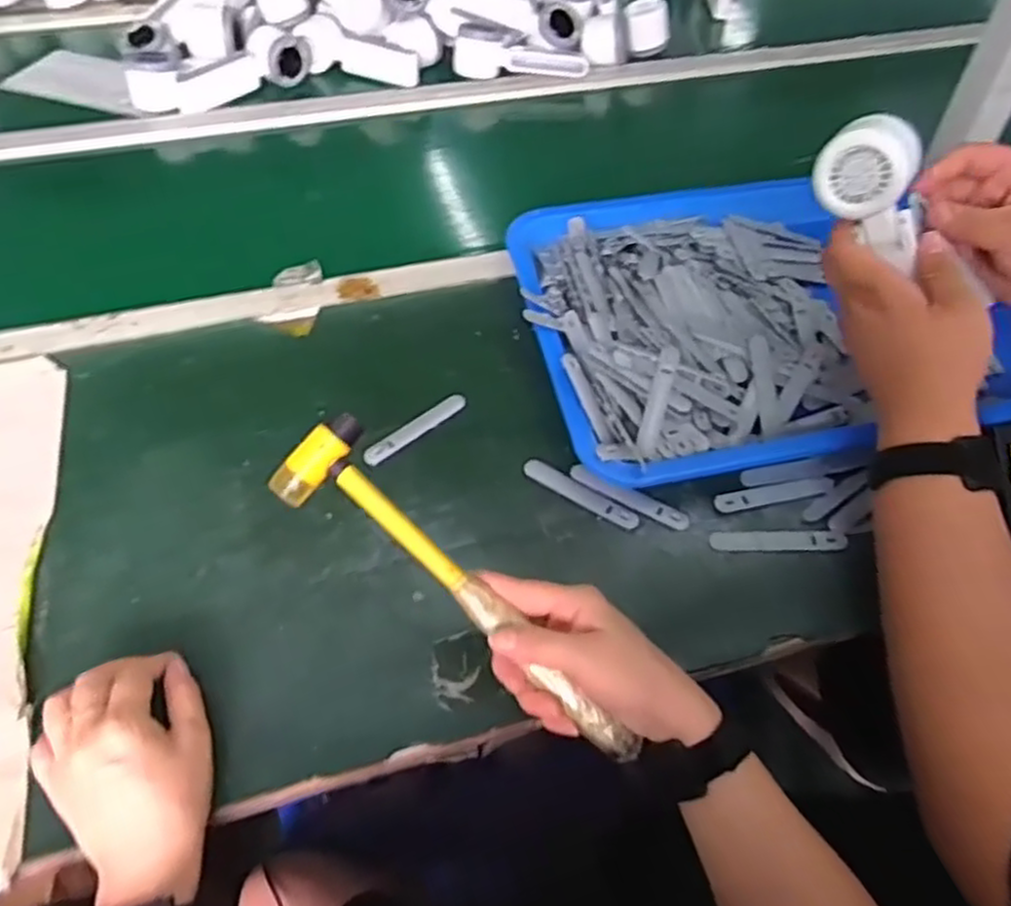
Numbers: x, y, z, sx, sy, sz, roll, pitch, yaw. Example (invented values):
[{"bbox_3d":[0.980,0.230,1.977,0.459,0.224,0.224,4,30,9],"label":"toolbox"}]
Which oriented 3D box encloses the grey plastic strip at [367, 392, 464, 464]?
[{"bbox_3d":[-0.072,-0.020,0.598,0.096,0.004,0.016,-35,74,-23],"label":"grey plastic strip"}]

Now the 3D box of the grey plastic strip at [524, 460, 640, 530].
[{"bbox_3d":[0.055,0.031,0.558,0.094,0.004,0.015,28,56,20],"label":"grey plastic strip"}]

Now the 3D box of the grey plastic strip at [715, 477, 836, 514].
[{"bbox_3d":[0.202,0.030,0.558,0.090,0.004,0.016,-9,52,-8],"label":"grey plastic strip"}]

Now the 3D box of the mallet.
[{"bbox_3d":[-0.026,0.086,0.446,0.266,0.031,0.054,43,61,4],"label":"mallet"}]

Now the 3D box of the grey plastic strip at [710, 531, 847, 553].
[{"bbox_3d":[0.196,0.064,0.535,0.093,0.004,0.017,-1,47,3],"label":"grey plastic strip"}]

